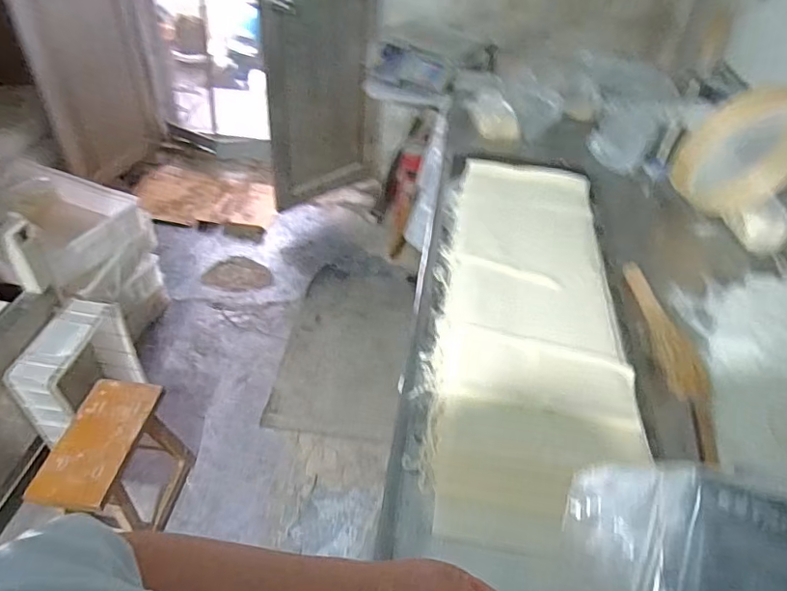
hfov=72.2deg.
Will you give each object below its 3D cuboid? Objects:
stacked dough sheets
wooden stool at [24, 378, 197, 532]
[{"bbox_3d":[0.215,0.011,0.883,0.265,0.081,0.766,8,42,2],"label":"stacked dough sheets"},{"bbox_3d":[-0.664,0.424,1.322,0.206,0.292,0.319,8,42,2],"label":"wooden stool"}]

